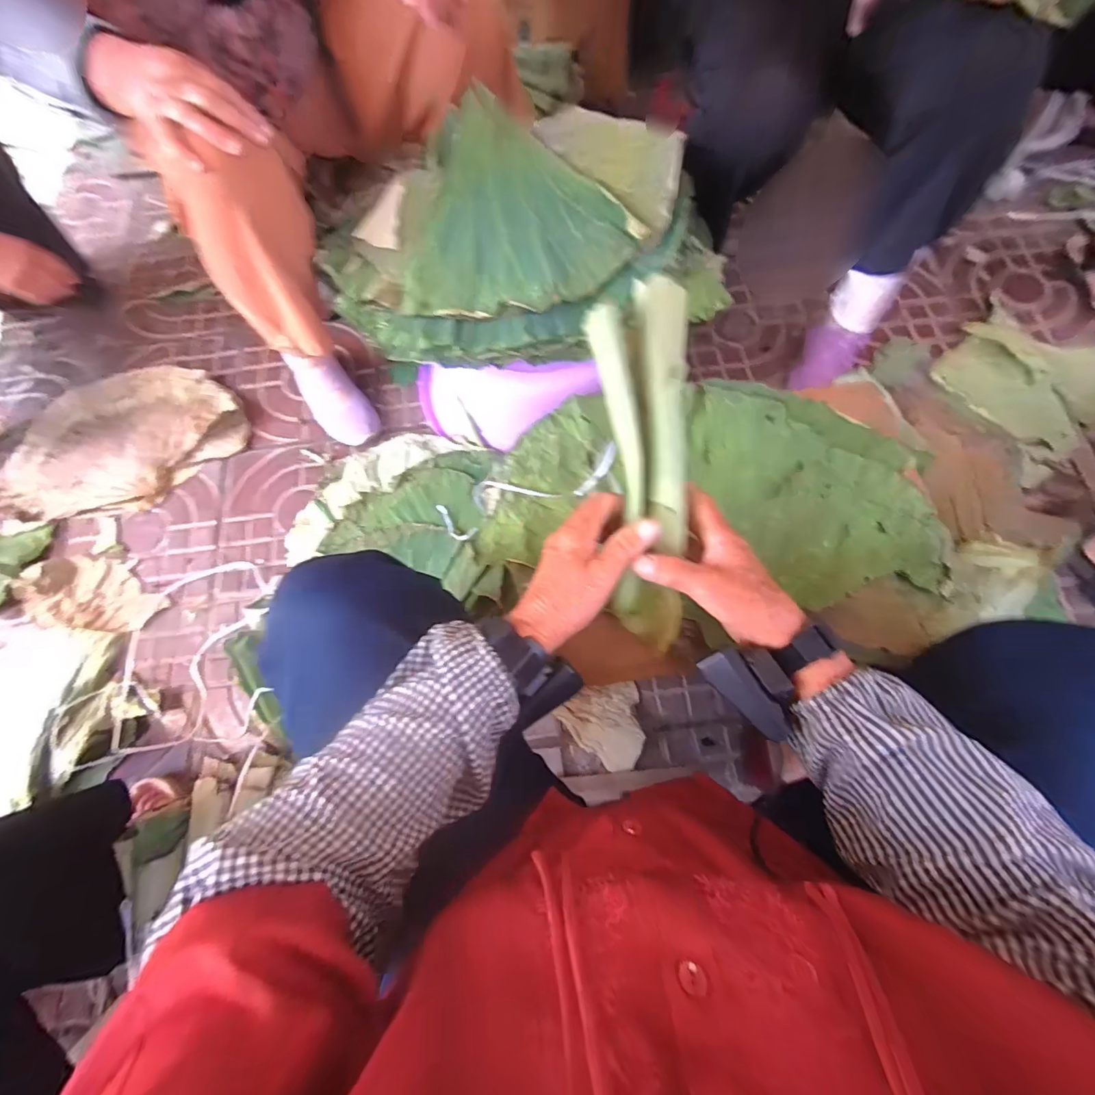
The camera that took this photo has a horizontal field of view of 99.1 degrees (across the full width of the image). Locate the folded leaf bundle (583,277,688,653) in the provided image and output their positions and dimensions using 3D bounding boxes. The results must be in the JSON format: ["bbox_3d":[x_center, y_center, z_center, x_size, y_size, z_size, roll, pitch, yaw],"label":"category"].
[{"bbox_3d":[0.082,-0.073,0.393,0.079,0.032,0.308,-2,89,2],"label":"folded leaf bundle"}]

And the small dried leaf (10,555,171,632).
[{"bbox_3d":[-0.829,0.078,0.837,0.261,0.042,0.132,4,72,4],"label":"small dried leaf"}]

